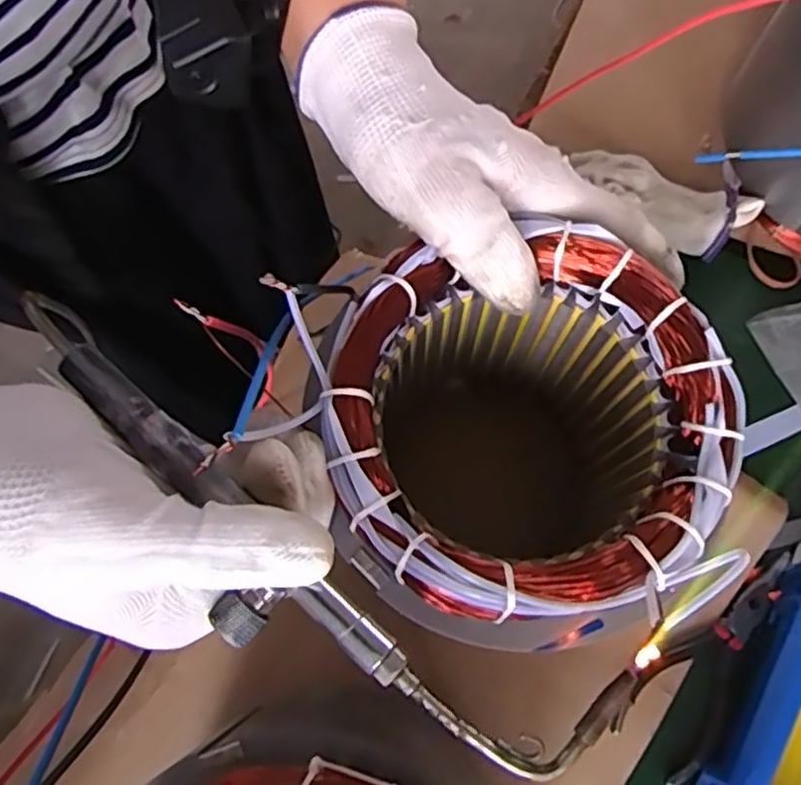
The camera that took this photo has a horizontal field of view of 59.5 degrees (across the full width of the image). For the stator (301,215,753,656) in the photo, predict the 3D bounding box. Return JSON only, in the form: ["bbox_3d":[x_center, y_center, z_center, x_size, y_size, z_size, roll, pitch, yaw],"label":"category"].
[{"bbox_3d":[0.042,0.030,0.302,0.128,0.167,0.127,0,73,2],"label":"stator"}]

